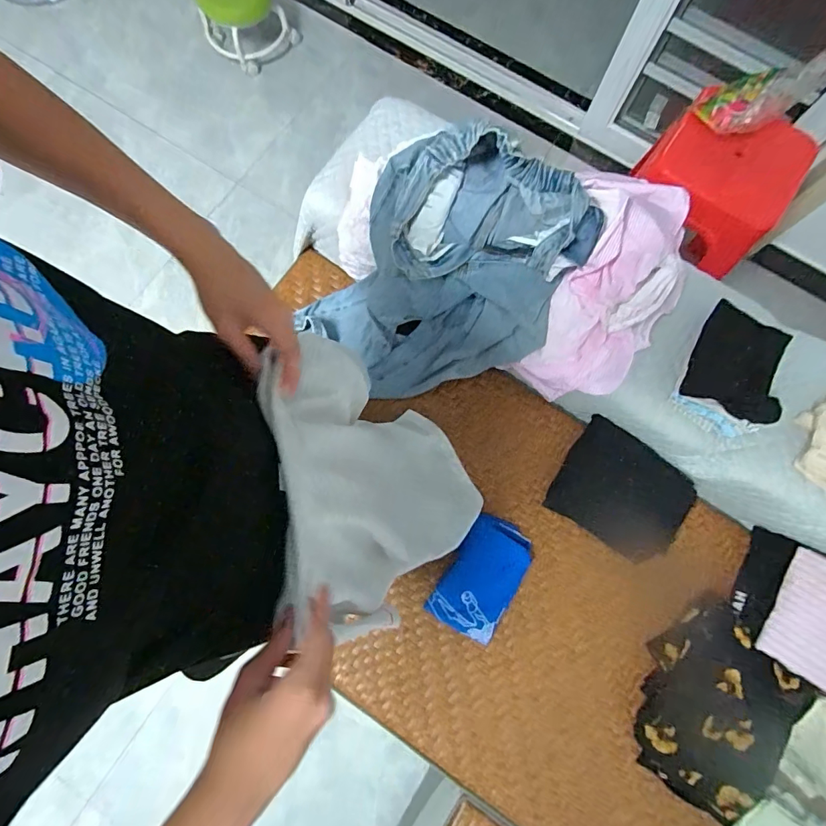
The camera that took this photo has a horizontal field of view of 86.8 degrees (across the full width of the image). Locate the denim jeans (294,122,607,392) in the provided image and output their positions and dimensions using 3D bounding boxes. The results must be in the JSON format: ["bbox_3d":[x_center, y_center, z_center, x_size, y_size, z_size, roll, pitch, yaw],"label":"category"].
[{"bbox_3d":[0.051,-0.245,0.795,0.475,0.302,0.325,-9,77,-1],"label":"denim jeans"}]

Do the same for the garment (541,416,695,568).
[{"bbox_3d":[0.401,0.152,0.841,0.231,0.054,0.196,34,79,8],"label":"garment"}]

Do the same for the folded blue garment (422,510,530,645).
[{"bbox_3d":[0.131,0.303,0.808,0.123,0.029,0.211,32,79,8],"label":"folded blue garment"}]

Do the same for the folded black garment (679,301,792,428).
[{"bbox_3d":[0.540,-0.085,0.721,0.136,0.020,0.180,24,78,23],"label":"folded black garment"}]

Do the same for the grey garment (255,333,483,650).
[{"bbox_3d":[-0.032,0.119,0.621,0.142,0.535,0.321,-1,76,18],"label":"grey garment"}]

